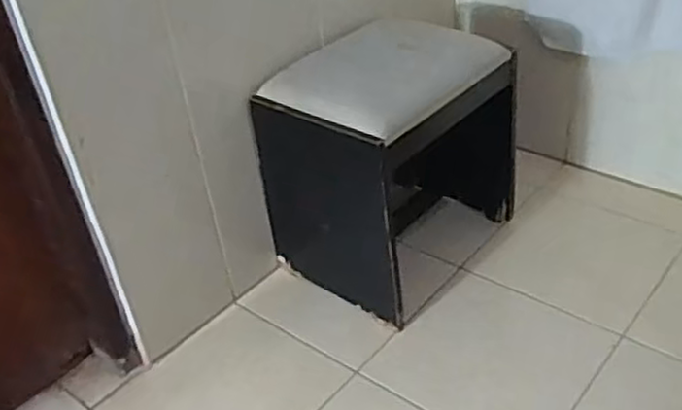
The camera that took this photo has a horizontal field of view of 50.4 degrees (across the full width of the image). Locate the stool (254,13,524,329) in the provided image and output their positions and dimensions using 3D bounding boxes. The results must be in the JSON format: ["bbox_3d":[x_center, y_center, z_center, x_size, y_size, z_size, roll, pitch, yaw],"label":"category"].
[{"bbox_3d":[0.113,-0.127,1.705,0.379,0.527,0.486,23,45,34],"label":"stool"}]

